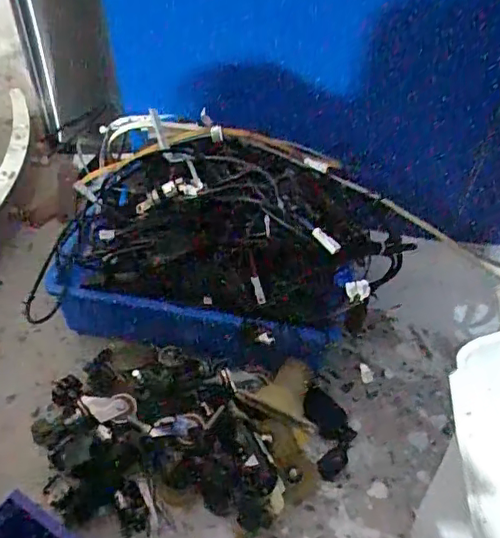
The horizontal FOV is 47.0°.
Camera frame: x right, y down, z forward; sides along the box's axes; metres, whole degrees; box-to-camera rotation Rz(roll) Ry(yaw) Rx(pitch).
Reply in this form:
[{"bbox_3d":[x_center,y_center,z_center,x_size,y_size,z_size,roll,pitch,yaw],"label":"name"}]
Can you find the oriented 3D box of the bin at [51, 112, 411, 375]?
[{"bbox_3d":[-0.022,-0.037,0.564,0.331,0.146,0.192,10,49,7],"label":"bin"}]

